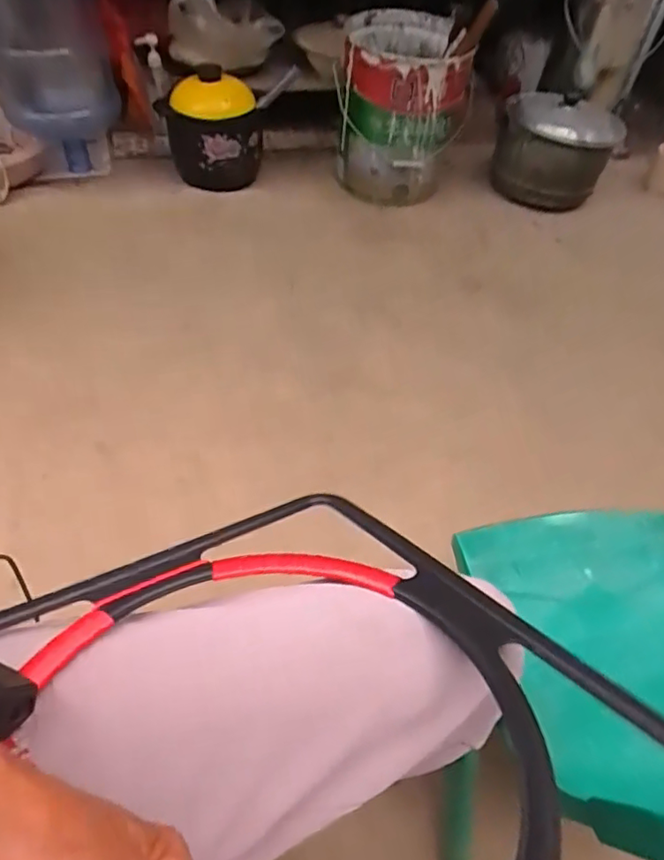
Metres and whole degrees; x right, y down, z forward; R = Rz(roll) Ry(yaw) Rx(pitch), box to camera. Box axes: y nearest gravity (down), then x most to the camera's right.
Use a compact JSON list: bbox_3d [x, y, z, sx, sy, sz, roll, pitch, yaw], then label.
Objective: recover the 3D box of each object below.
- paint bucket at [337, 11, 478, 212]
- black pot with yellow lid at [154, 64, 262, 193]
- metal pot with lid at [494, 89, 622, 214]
[{"bbox_3d":[0.162,-0.770,1.338,0.292,0.281,0.330,5,53,-4],"label":"paint bucket"},{"bbox_3d":[-0.281,-0.690,1.311,0.215,0.208,0.188,-6,55,-12],"label":"black pot with yellow lid"},{"bbox_3d":[0.560,-0.710,1.420,0.283,0.203,0.255,17,54,5],"label":"metal pot with lid"}]

